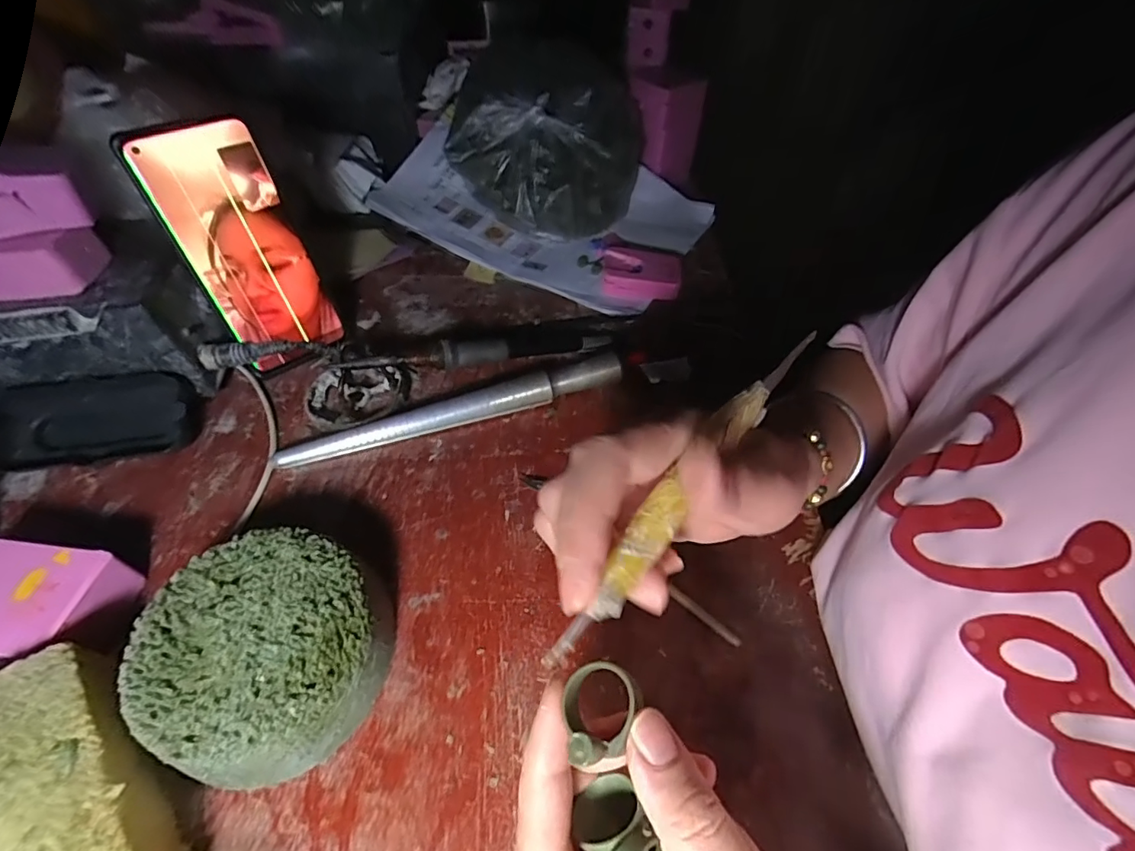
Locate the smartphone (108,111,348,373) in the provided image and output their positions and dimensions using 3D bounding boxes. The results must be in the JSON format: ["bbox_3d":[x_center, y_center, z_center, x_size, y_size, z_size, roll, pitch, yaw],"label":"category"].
[{"bbox_3d":[-0.215,-0.116,0.344,0.068,0.155,0.006,-33,41,-24],"label":"smartphone"}]

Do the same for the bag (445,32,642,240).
[{"bbox_3d":[-0.020,-0.272,0.496,0.150,0.136,0.155,25,54,17],"label":"bag"}]

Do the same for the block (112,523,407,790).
[{"bbox_3d":[-0.141,0.107,0.243,0.101,0.044,0.100,1,51,-2],"label":"block"}]

